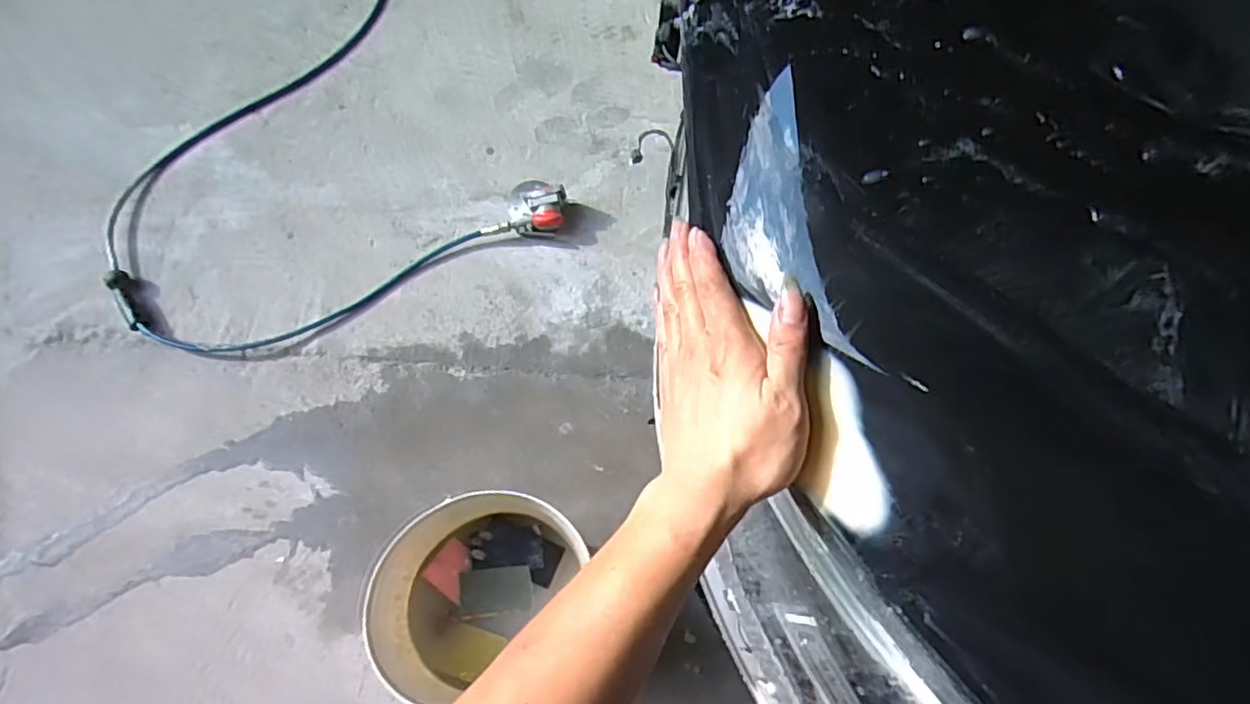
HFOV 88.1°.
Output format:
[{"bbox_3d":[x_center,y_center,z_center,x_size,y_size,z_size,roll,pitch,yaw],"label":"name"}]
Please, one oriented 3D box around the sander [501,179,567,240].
[{"bbox_3d":[-0.209,-0.346,1.509,0.135,0.086,0.140,1,70,-3],"label":"sander"}]

